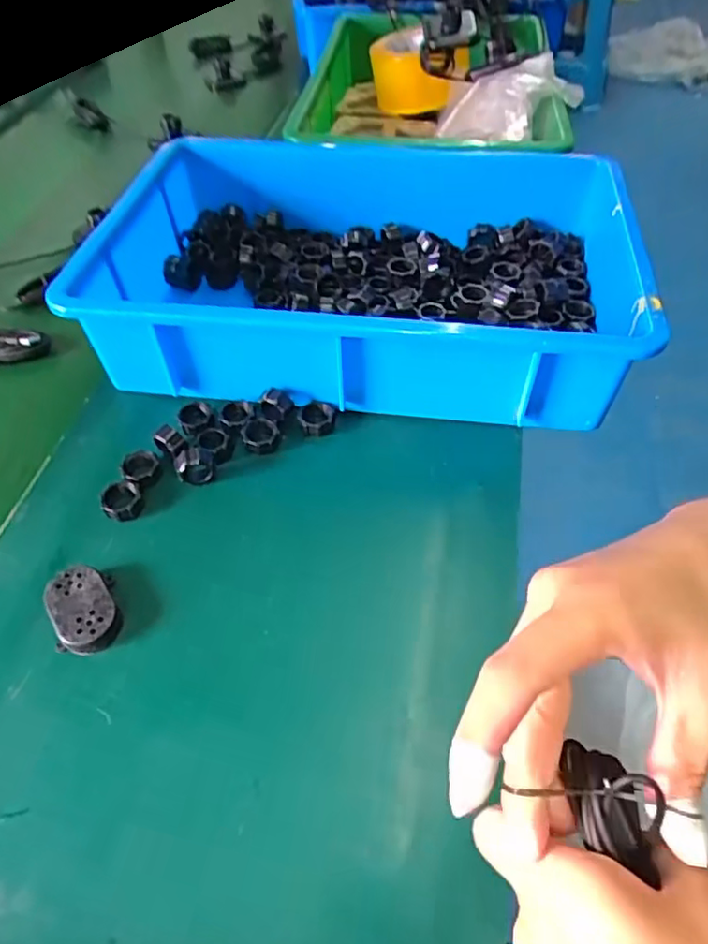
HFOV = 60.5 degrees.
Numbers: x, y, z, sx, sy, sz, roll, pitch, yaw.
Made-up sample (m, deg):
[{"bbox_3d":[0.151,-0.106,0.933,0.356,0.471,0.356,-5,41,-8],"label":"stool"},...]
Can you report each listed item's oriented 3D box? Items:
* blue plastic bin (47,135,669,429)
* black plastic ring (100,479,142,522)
[{"bbox_3d":[0.016,-0.169,0.512,0.419,0.096,0.277,6,51,6],"label":"blue plastic bin"},{"bbox_3d":[-0.156,0.020,0.410,0.025,0.009,0.028,-22,53,-16],"label":"black plastic ring"}]

